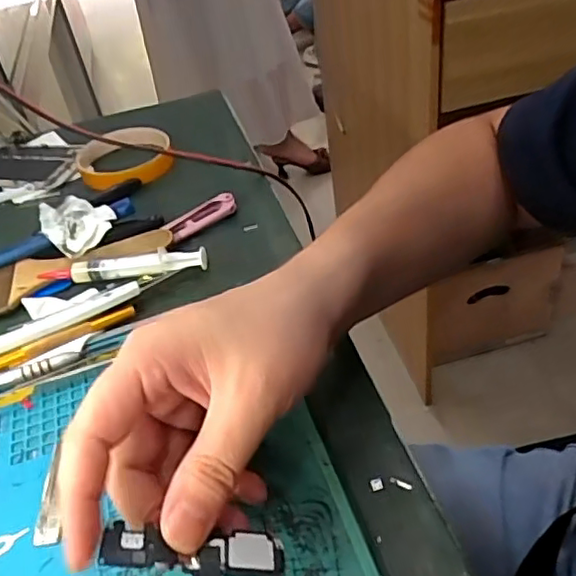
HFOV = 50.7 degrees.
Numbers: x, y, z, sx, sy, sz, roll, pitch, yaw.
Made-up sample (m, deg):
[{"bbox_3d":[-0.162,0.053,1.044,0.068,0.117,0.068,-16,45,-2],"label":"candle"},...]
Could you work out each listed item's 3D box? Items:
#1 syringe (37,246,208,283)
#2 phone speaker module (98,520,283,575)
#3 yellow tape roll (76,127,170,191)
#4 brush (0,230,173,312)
[{"bbox_3d":[-0.109,-0.015,0.402,0.111,0.012,0.015,-6,40,3],"label":"syringe"},{"bbox_3d":[-0.034,0.097,0.220,0.064,0.004,0.023,9,39,-12],"label":"phone speaker module"},{"bbox_3d":[-0.145,-0.117,0.534,0.082,0.014,0.086,-5,40,4],"label":"yellow tape roll"},{"bbox_3d":[-0.164,-0.012,0.419,0.168,0.008,0.051,-18,41,-11],"label":"brush"}]

